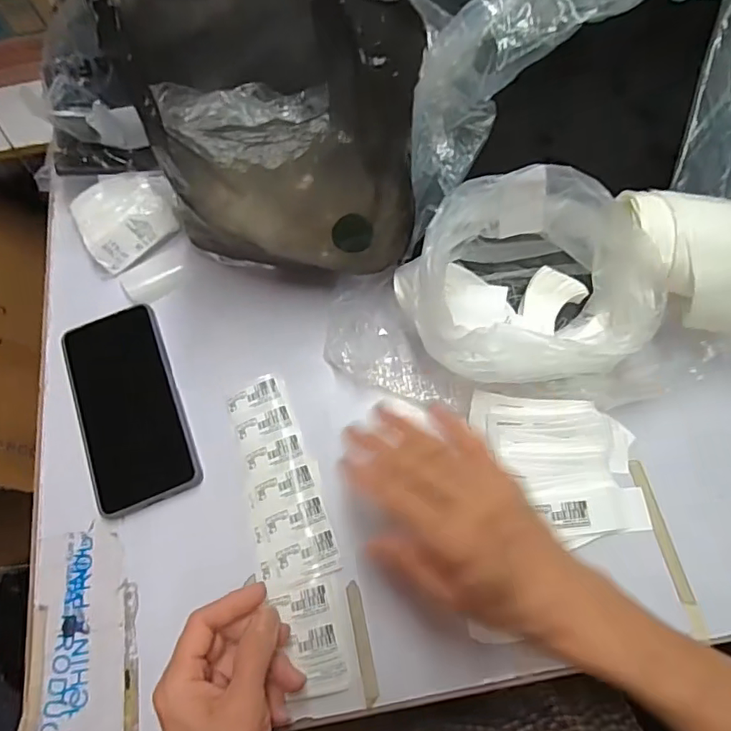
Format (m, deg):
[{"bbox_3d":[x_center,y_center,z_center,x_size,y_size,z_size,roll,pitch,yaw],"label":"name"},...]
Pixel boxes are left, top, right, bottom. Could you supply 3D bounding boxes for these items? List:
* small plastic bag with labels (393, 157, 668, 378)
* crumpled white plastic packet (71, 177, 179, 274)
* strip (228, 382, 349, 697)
[{"bbox_3d":[0.115,-0.052,0.369,0.158,0.106,0.111,-6,68,1],"label":"small plastic bag with labels"},{"bbox_3d":[-0.215,-0.135,0.477,0.088,0.033,0.070,-39,71,-12],"label":"crumpled white plastic packet"},{"bbox_3d":[-0.055,0.112,0.391,0.055,0.008,0.225,-17,69,-4],"label":"strip"}]

